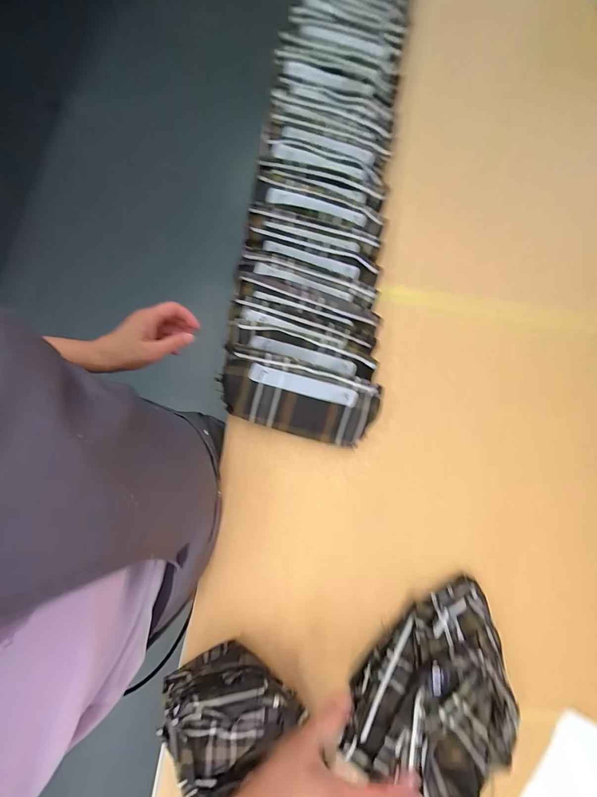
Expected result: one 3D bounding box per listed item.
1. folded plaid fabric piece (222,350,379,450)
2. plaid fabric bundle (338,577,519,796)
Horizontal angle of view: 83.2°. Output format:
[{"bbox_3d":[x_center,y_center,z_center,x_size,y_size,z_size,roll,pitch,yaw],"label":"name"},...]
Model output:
[{"bbox_3d":[0.002,0.002,0.523,0.242,0.066,0.105,14,78,2],"label":"folded plaid fabric piece"},{"bbox_3d":[0.197,0.405,0.447,0.261,0.044,0.201,-41,82,-9],"label":"plaid fabric bundle"}]

